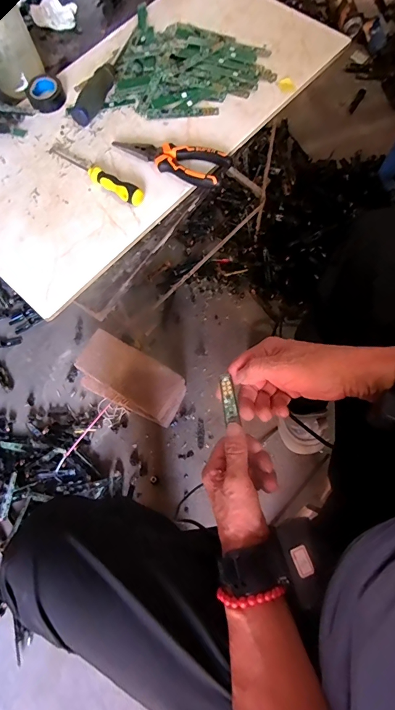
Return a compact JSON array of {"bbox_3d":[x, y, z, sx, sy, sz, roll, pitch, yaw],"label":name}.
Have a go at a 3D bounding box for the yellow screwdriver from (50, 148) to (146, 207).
[{"bbox_3d":[-0.129,-0.236,0.472,0.150,0.022,0.024,39,77,15],"label":"yellow screwdriver"}]

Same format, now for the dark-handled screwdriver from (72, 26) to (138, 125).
[{"bbox_3d":[-0.124,-0.393,0.516,0.028,0.022,0.183,19,73,10],"label":"dark-handled screwdriver"}]

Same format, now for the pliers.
[{"bbox_3d":[-0.037,-0.258,0.482,0.152,0.018,0.050,19,73,10],"label":"pliers"}]

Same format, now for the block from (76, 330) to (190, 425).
[{"bbox_3d":[-0.144,0.056,0.816,0.230,0.092,0.119,27,74,11],"label":"block"}]

